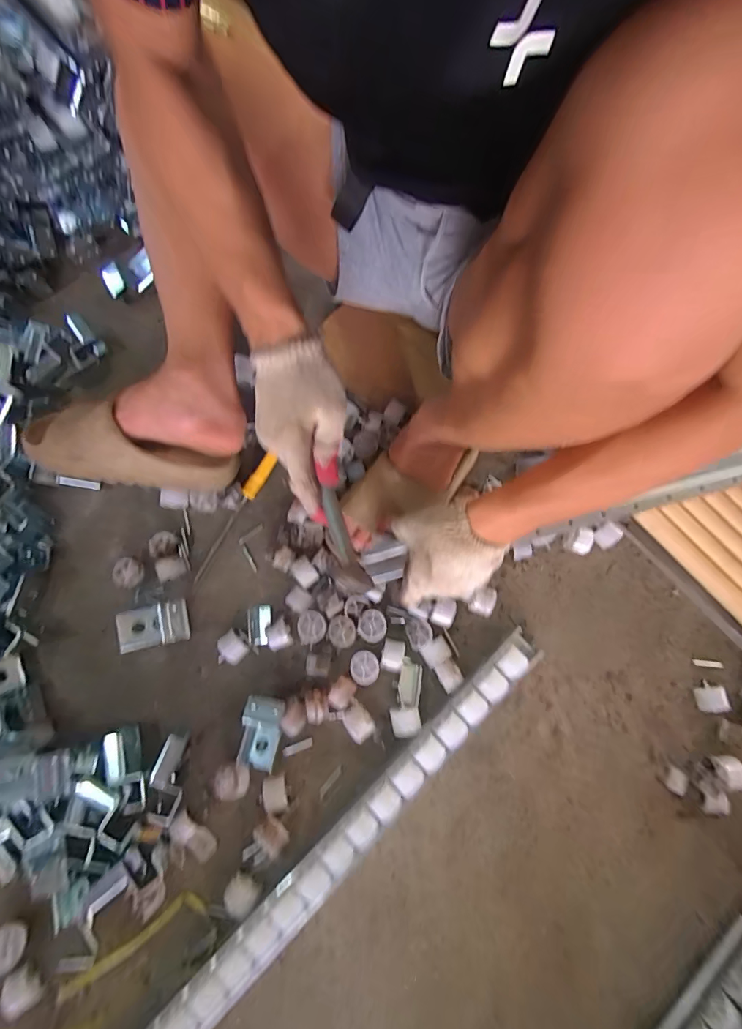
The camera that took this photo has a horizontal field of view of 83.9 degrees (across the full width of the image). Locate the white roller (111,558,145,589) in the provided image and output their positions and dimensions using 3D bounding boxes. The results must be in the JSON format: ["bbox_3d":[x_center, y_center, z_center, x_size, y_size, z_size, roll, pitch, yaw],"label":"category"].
[{"bbox_3d":[-0.312,0.077,0.537,0.034,0.025,0.037,0,76,-1],"label":"white roller"}]

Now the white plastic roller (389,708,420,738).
[{"bbox_3d":[0.041,0.251,0.502,0.034,0.023,0.030,-7,76,-3],"label":"white plastic roller"}]

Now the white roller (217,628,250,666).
[{"bbox_3d":[-0.176,0.170,0.523,0.037,0.023,0.041,44,79,9],"label":"white roller"}]

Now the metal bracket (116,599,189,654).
[{"bbox_3d":[-0.271,0.140,0.520,0.086,0.034,0.049,-12,77,-4],"label":"metal bracket"}]

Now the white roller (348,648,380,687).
[{"bbox_3d":[-0.009,0.191,0.518,0.035,0.025,0.040,15,76,2],"label":"white roller"}]

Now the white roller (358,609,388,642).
[{"bbox_3d":[0.002,0.142,0.530,0.035,0.022,0.039,14,76,2],"label":"white roller"}]

